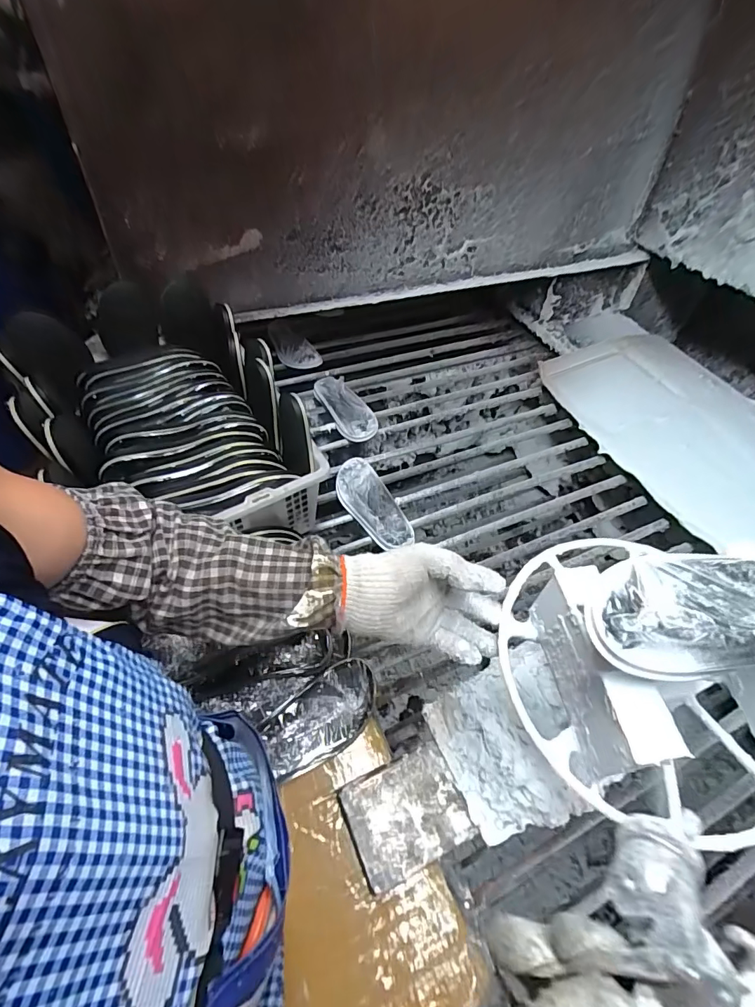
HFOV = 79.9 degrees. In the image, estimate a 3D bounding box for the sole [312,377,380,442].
[{"bbox_3d":[-0.076,-0.228,1.075,0.091,0.035,0.231,-19,52,-21],"label":"sole"}]

